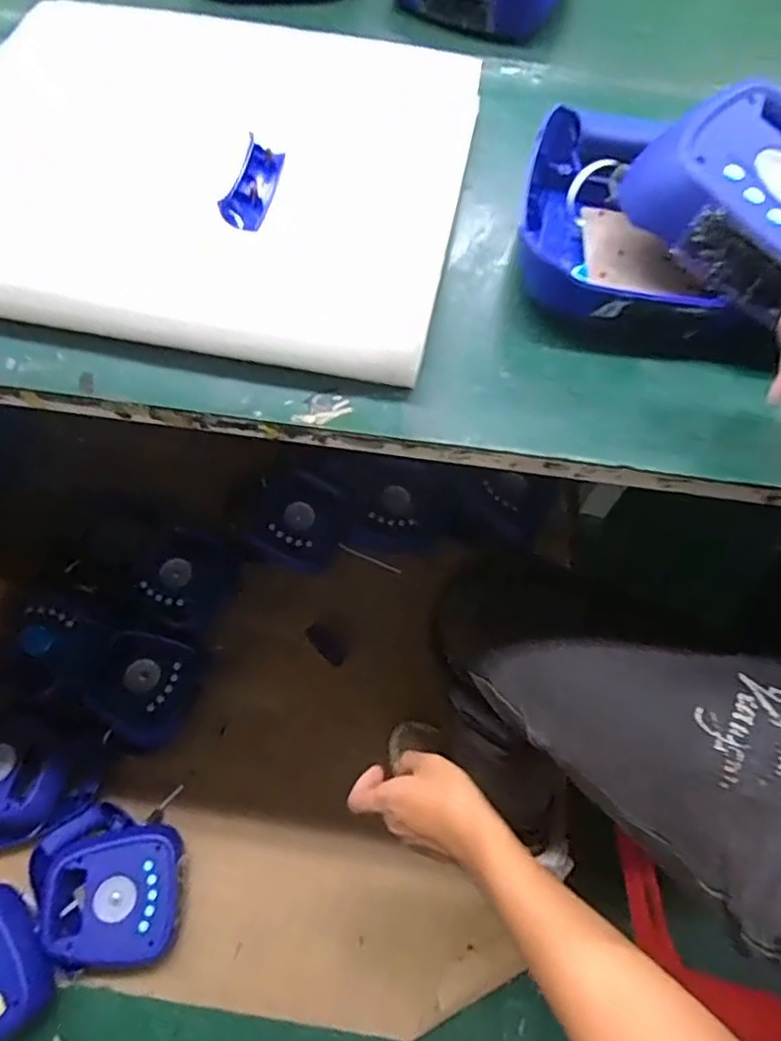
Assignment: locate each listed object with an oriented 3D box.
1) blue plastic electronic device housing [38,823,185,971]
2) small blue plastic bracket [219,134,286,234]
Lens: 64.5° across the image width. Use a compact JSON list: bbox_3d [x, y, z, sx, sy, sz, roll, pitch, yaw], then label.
[{"bbox_3d":[-0.384,0.513,0.847,0.180,0.060,0.164,0,72,-1],"label":"blue plastic electronic device housing"},{"bbox_3d":[-0.093,-0.236,0.432,0.027,0.020,0.073,11,65,3],"label":"small blue plastic bracket"}]

